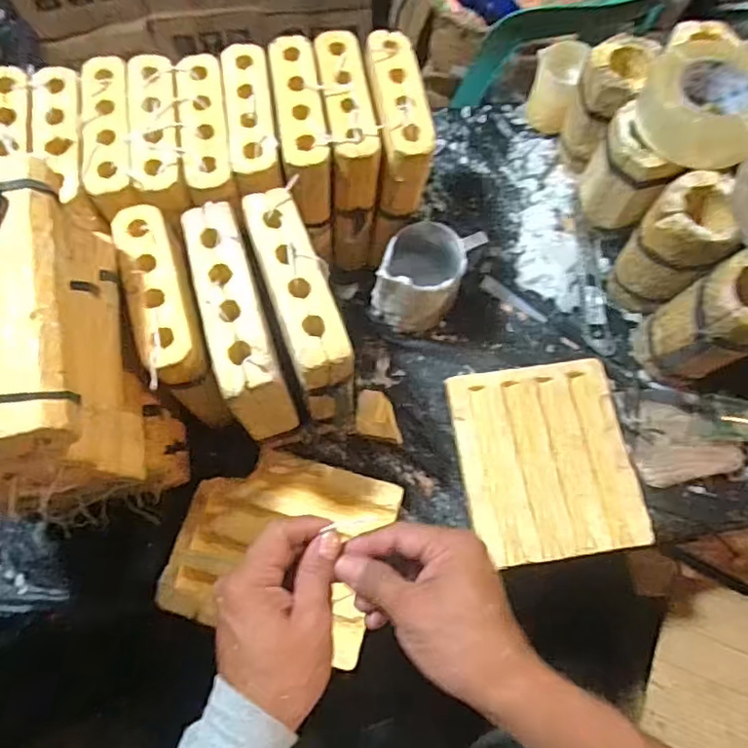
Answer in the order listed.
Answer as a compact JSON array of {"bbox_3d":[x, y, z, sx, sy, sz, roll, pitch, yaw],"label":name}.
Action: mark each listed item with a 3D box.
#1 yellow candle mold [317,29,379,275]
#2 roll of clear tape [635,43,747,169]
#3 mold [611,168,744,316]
[{"bbox_3d":[-0.028,-0.240,0.672,0.053,0.185,0.180,-5,69,-3],"label":"yellow candle mold"},{"bbox_3d":[0.352,-0.289,0.625,0.129,0.062,0.129,0,69,-1],"label":"roll of clear tape"},{"bbox_3d":[0.332,-0.142,0.667,0.088,0.151,0.092,0,69,-1],"label":"mold"}]

